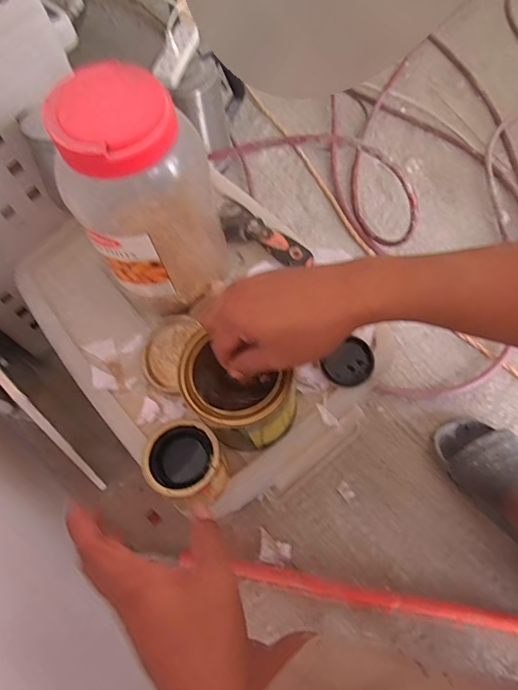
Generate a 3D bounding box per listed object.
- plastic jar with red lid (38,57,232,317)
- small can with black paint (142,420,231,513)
[{"bbox_3d":[-0.109,-0.149,0.489,0.132,0.234,0.126,-10,65,-1],"label":"plastic jar with red lid"},{"bbox_3d":[-0.070,0.124,0.469,0.069,0.089,0.075,-1,65,3],"label":"small can with black paint"}]

